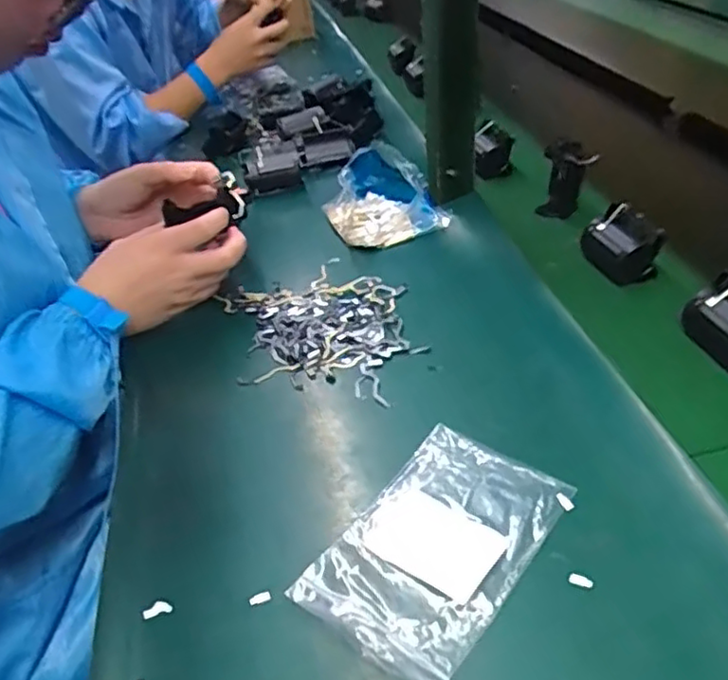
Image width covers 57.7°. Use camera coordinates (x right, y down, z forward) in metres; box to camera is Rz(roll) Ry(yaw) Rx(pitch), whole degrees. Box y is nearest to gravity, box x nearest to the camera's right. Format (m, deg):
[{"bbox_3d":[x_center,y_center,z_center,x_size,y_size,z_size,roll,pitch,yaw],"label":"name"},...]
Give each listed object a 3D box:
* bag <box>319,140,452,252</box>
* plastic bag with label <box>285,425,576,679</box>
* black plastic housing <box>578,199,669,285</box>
[{"bbox_3d":[0.017,-0.152,0.692,0.108,0.067,0.110,-16,38,-11],"label":"bag"},{"bbox_3d":[0.044,0.117,0.384,0.096,0.008,0.152,22,46,34],"label":"plastic bag with label"},{"bbox_3d":[0.227,-0.083,0.589,0.055,0.046,0.060,-9,37,-2],"label":"black plastic housing"}]

